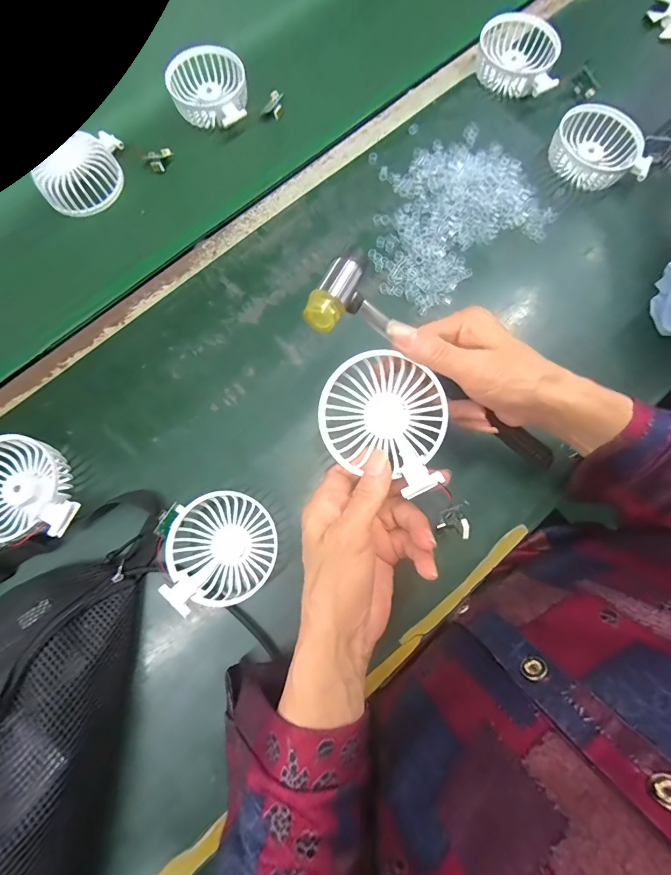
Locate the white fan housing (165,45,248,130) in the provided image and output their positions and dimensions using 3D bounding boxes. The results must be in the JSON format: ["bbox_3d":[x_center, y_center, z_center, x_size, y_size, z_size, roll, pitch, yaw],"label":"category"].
[{"bbox_3d":[-0.146,-0.400,0.435,0.085,0.027,0.096,-3,78,0],"label":"white fan housing"}]

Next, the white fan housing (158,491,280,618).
[{"bbox_3d":[-0.096,0.092,0.326,0.085,0.033,0.089,-6,78,-1],"label":"white fan housing"}]

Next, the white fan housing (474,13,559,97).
[{"bbox_3d":[0.212,-0.441,0.441,0.095,0.035,0.073,26,79,6],"label":"white fan housing"}]

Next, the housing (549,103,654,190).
[{"bbox_3d":[0.283,-0.316,0.413,0.085,0.029,0.088,0,78,0],"label":"housing"}]

